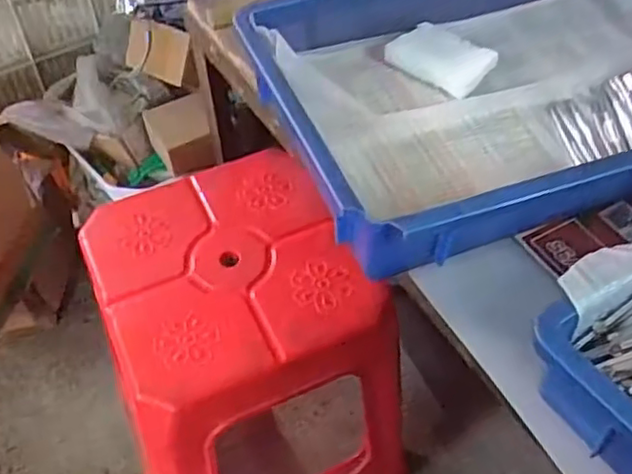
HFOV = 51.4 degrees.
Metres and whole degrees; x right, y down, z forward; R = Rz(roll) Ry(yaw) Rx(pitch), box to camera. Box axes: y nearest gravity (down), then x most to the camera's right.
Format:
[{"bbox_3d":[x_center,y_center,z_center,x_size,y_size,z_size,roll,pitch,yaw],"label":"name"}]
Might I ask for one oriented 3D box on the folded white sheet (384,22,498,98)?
[{"bbox_3d":[0.116,-0.168,0.612,0.088,0.020,0.057,35,59,23],"label":"folded white sheet"}]

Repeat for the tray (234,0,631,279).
[{"bbox_3d":[0.172,-0.141,0.563,0.419,0.085,0.292,-17,56,-16],"label":"tray"}]

